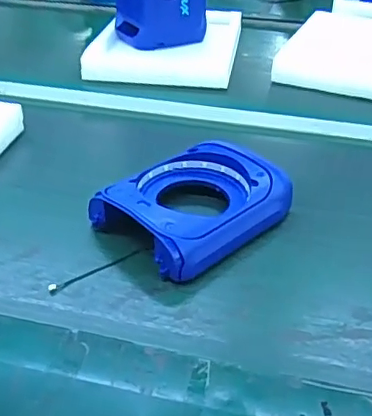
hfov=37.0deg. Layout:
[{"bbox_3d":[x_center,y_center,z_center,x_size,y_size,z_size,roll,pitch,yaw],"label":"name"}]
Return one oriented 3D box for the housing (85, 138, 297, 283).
[{"bbox_3d":[0.016,-0.005,0.715,0.227,0.072,0.163,-27,43,-35],"label":"housing"}]

